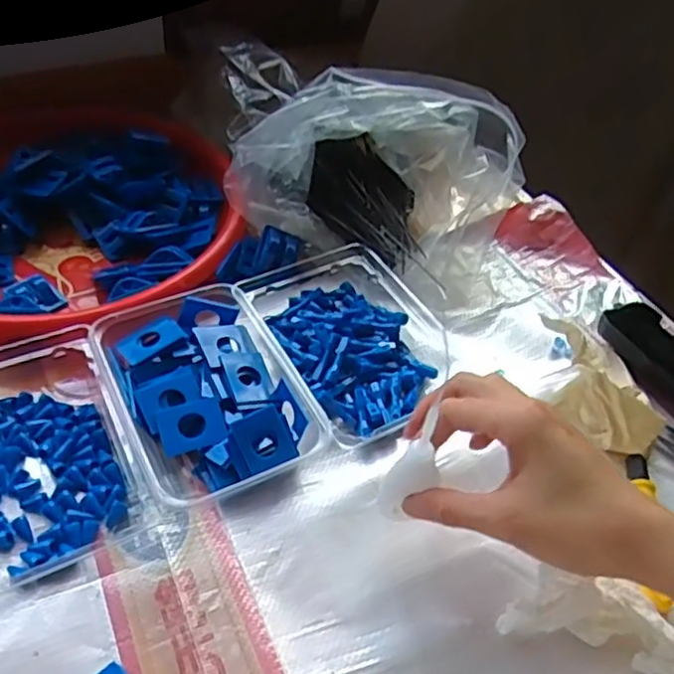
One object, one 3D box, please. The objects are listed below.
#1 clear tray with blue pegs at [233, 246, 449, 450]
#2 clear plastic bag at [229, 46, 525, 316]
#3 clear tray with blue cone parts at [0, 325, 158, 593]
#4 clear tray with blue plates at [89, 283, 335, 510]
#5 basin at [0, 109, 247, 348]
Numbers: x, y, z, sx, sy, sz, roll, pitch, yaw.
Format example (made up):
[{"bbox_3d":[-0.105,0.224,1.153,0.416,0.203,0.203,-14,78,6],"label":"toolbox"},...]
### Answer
[{"bbox_3d":[0.013,-0.005,0.501,0.131,0.034,0.183,-21,51,-23],"label":"clear tray with blue pegs"},{"bbox_3d":[0.015,-0.154,0.578,0.274,0.104,0.154,19,47,14],"label":"clear plastic bag"},{"bbox_3d":[-0.201,0.060,0.420,0.118,0.027,0.188,-21,51,-23],"label":"clear tray with blue cone parts"},{"bbox_3d":[-0.089,0.036,0.448,0.110,0.036,0.156,-21,51,-23],"label":"clear tray with blue plates"},{"bbox_3d":[-0.233,-0.107,0.558,0.287,0.054,0.273,-10,47,-14],"label":"basin"}]

